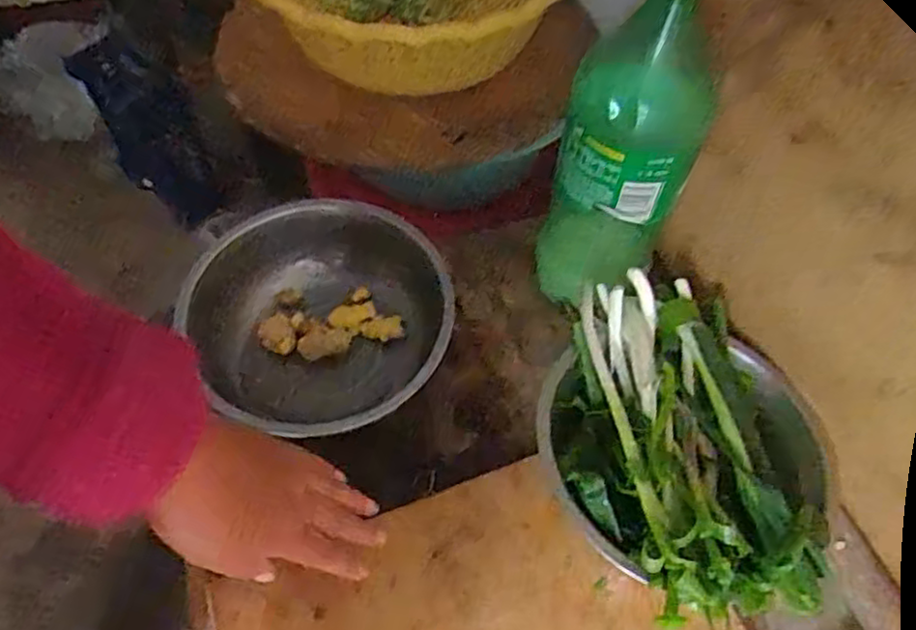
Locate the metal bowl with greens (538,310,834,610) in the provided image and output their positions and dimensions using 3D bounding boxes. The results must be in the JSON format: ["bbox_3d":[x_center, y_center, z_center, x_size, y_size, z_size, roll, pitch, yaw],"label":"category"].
[{"bbox_3d":[0.171,0.099,0.533,0.201,0.099,0.251,-8,55,-7],"label":"metal bowl with greens"}]

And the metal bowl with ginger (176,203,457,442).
[{"bbox_3d":[-0.120,0.010,0.634,0.227,0.097,0.239,1,55,-1],"label":"metal bowl with ginger"}]

